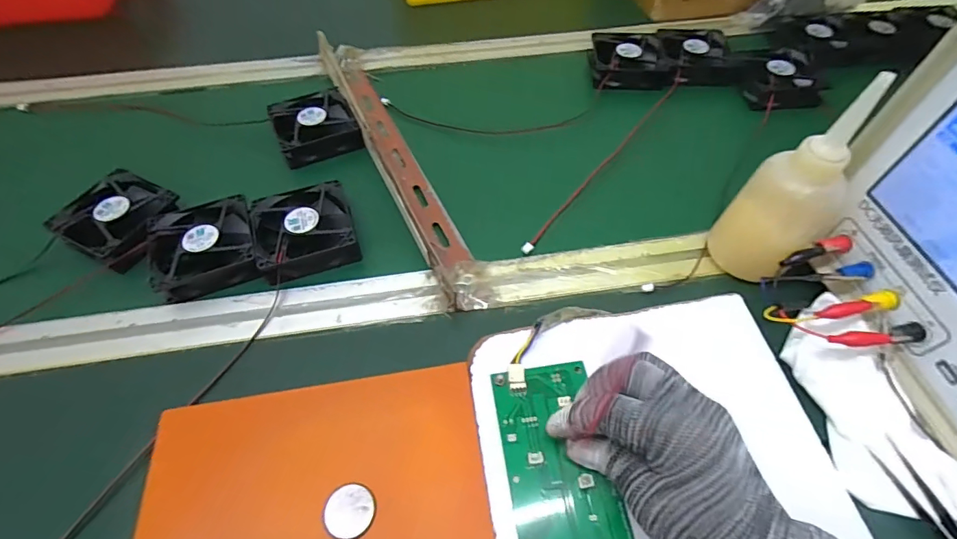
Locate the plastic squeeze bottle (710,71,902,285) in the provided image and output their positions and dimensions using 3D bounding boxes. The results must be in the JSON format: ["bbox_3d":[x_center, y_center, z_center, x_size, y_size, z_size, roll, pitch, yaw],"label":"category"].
[{"bbox_3d":[0.223,-0.053,0.324,0.063,0.145,0.064,-39,63,-22],"label":"plastic squeeze bottle"}]

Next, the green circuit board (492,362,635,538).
[{"bbox_3d":[0.049,0.123,0.276,0.064,0.008,0.133,-11,58,-6],"label":"green circuit board"}]

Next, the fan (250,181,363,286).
[{"bbox_3d":[-0.152,-0.038,0.399,0.080,0.025,0.094,-19,58,-11],"label":"fan"}]

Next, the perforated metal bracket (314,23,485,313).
[{"bbox_3d":[-0.088,-0.122,0.447,0.045,0.040,0.388,-22,58,-13],"label":"perforated metal bracket"}]

